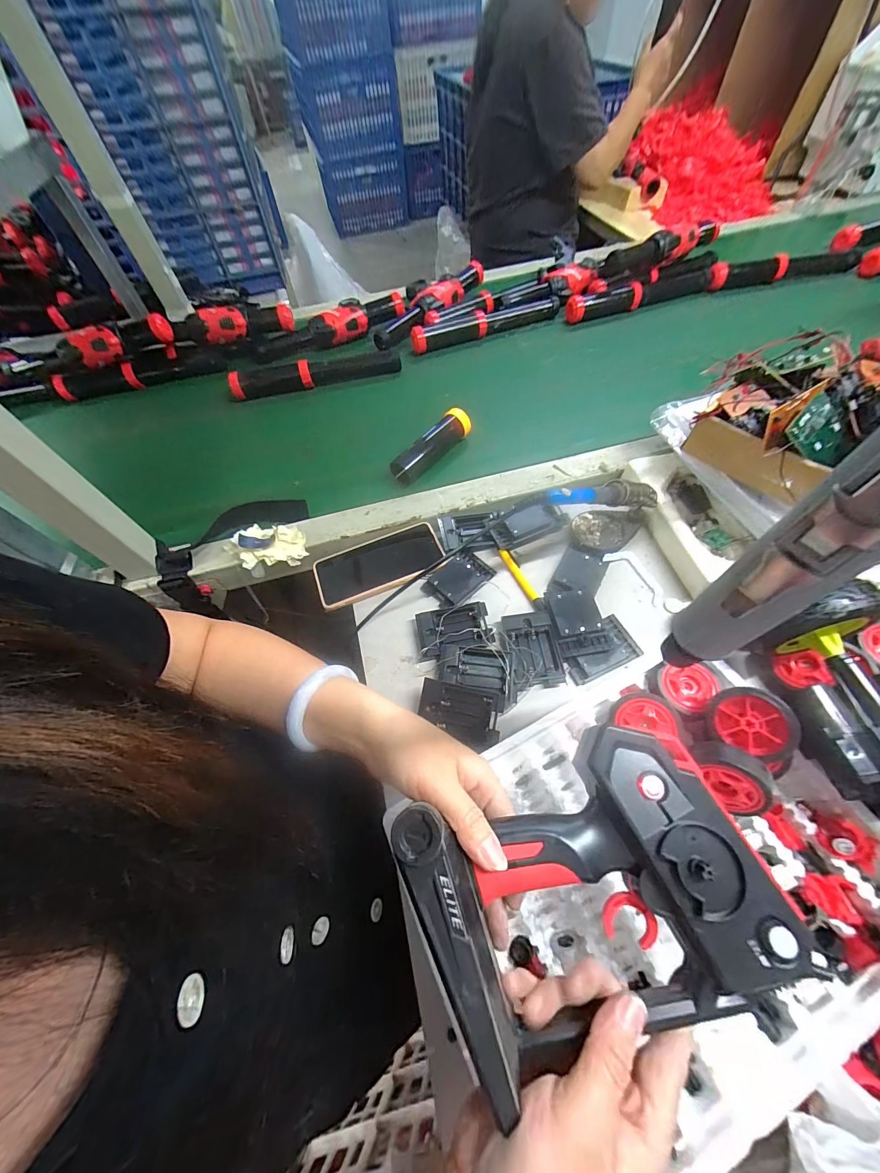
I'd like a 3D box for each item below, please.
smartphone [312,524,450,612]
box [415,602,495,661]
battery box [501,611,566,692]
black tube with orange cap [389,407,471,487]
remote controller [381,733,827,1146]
[{"bbox_3d":[-0.077,-0.029,0.482,0.160,0.008,0.080,-19,60,-7],"label":"smartphone"},{"bbox_3d":[0.016,0.049,0.433,0.081,0.016,0.055,-13,59,-3],"label":"box"},{"bbox_3d":[0.101,0.067,0.411,0.053,0.014,0.082,-7,59,0],"label":"battery box"},{"bbox_3d":[-0.017,-0.210,0.562,0.038,0.038,0.144,37,68,23],"label":"black tube with orange cap"},{"bbox_3d":[0.084,0.169,0.219,0.182,0.052,0.141,-18,60,-7],"label":"remote controller"}]

